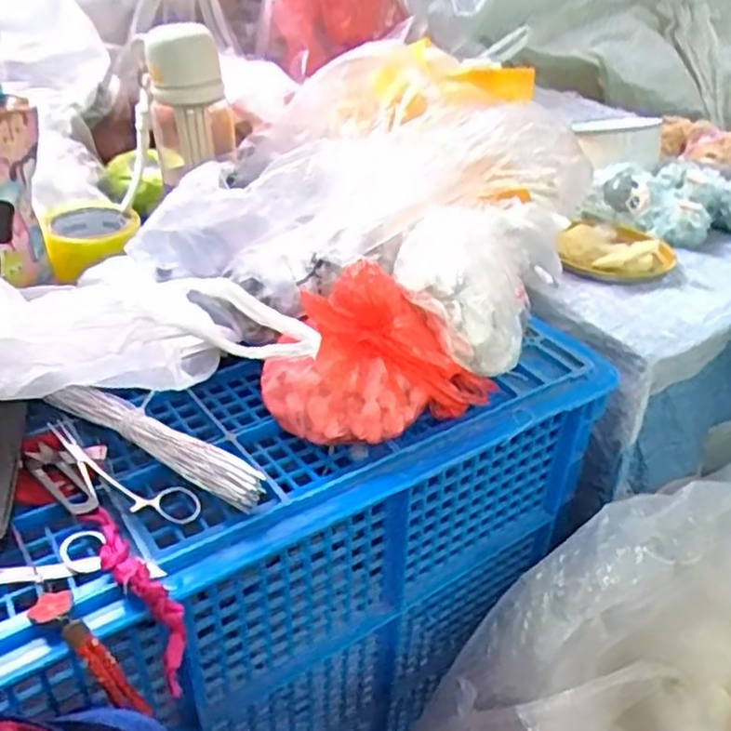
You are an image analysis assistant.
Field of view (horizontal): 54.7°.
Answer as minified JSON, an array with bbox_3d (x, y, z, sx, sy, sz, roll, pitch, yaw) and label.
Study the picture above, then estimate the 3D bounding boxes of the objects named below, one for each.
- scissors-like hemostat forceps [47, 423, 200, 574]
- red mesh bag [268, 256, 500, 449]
[{"bbox_3d":[-0.187,0.074,0.490,0.088,0.012,0.147,-23,42,-33],"label":"scissors-like hemostat forceps"},{"bbox_3d":[0.007,-0.009,0.532,0.170,0.115,0.100,-11,37,-20],"label":"red mesh bag"}]

